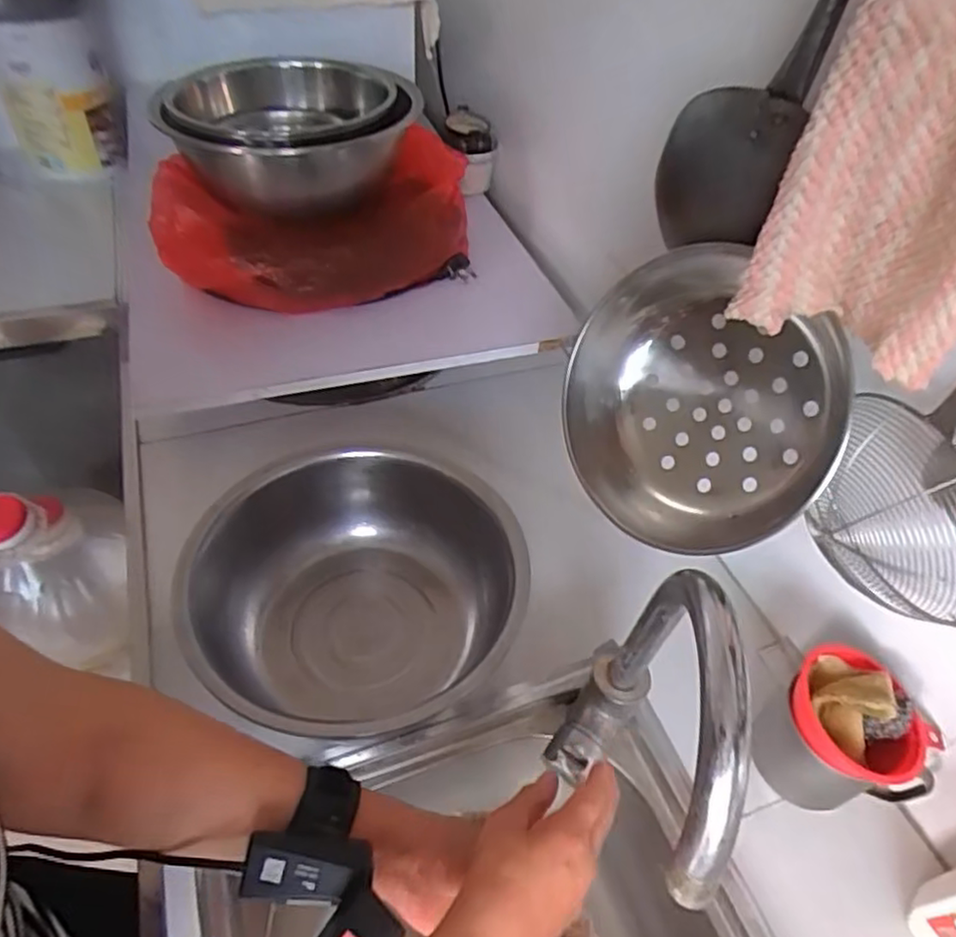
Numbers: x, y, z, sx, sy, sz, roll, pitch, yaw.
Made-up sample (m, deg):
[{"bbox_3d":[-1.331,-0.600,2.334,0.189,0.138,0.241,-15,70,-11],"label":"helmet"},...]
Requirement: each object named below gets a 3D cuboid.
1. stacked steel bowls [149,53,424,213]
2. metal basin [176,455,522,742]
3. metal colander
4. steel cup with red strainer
[{"bbox_3d":[-0.220,-0.405,0.808,0.271,0.097,0.283,3,47,-3],"label":"stacked steel bowls"},{"bbox_3d":[-0.116,0.110,0.627,0.291,0.111,0.263,-28,55,-28],"label":"metal basin"},{"bbox_3d":[0.171,-0.056,0.511,0.202,0.231,0.105,34,14,13],"label":"metal colander"},{"bbox_3d":[0.294,0.218,0.539,0.091,0.123,0.111,-22,53,-24],"label":"steel cup with red strainer"}]

